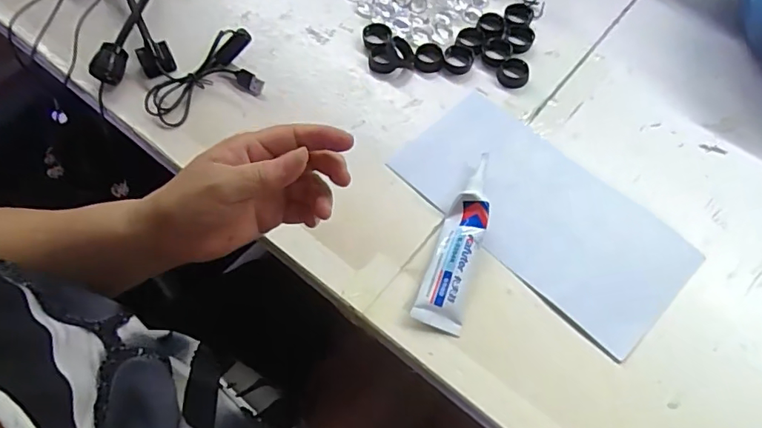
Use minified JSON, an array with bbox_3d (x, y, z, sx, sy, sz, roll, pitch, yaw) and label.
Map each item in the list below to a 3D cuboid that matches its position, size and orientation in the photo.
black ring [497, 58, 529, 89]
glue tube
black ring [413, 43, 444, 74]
[{"bbox_3d":[0.125,-0.135,0.489,0.029,0.009,0.031,0,61,0],"label":"black ring"},{"bbox_3d":[0.059,0.019,0.400,0.036,0.026,0.141,15,62,8],"label":"glue tube"},{"bbox_3d":[0.047,-0.152,0.500,0.028,0.009,0.033,11,62,5],"label":"black ring"}]

